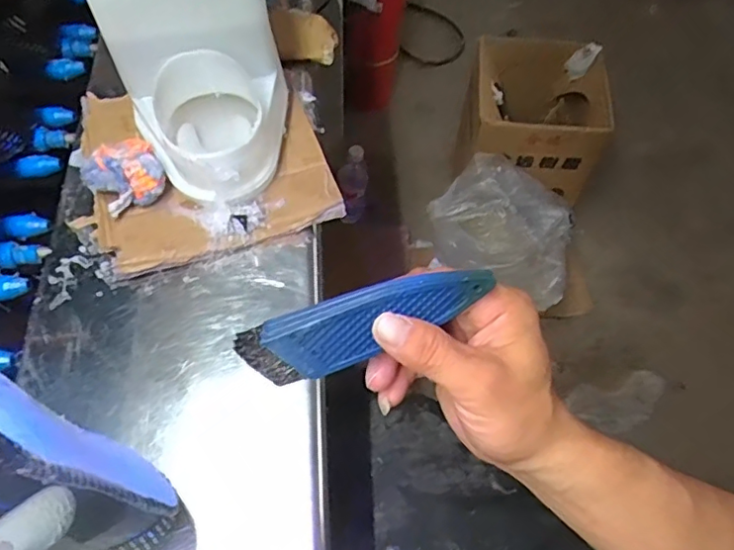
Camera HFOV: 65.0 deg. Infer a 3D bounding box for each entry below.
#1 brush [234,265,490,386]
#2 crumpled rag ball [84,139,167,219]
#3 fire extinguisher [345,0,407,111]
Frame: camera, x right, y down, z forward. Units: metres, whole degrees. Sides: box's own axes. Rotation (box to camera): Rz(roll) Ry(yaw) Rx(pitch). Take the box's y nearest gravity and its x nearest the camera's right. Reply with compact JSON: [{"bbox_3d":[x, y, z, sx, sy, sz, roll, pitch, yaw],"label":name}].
[{"bbox_3d":[0.000,0.025,0.294,0.128,0.011,0.035,-21,104,1],"label":"brush"},{"bbox_3d":[-0.209,-0.085,0.496,0.062,0.037,0.058,-27,66,-17],"label":"crumpled rag ball"},{"bbox_3d":[0.017,-0.587,1.320,0.139,0.473,0.162,5,61,0],"label":"fire extinguisher"}]

